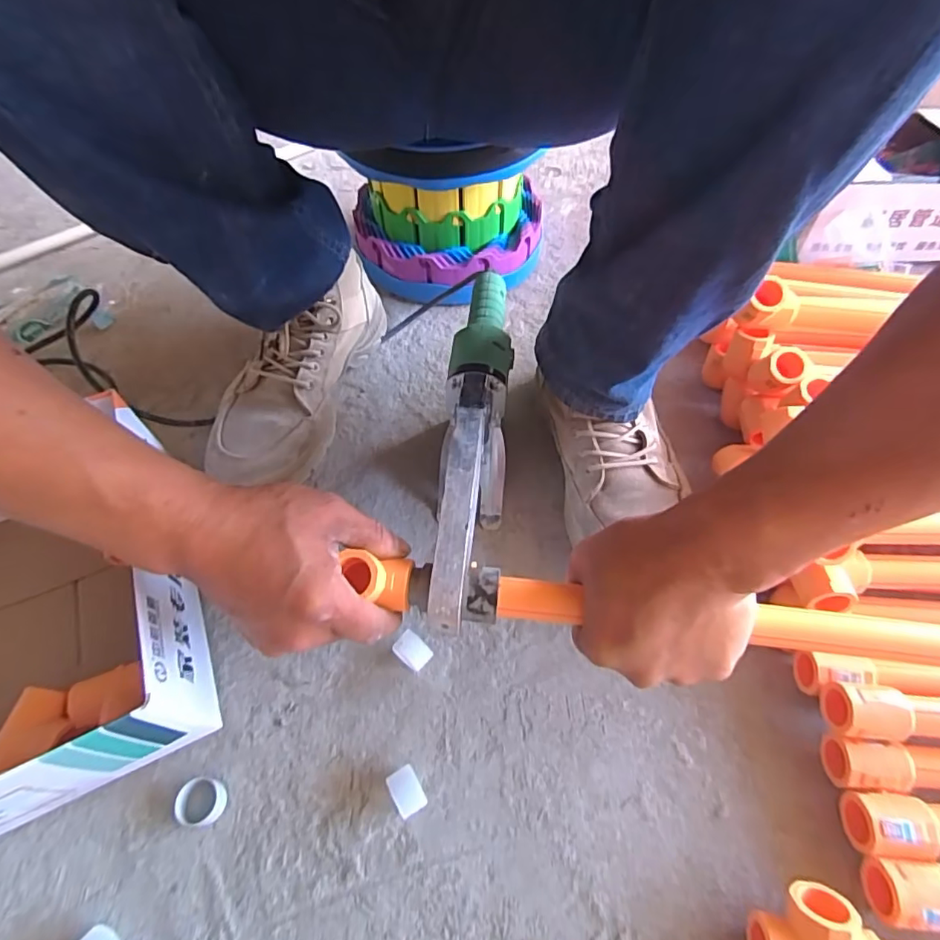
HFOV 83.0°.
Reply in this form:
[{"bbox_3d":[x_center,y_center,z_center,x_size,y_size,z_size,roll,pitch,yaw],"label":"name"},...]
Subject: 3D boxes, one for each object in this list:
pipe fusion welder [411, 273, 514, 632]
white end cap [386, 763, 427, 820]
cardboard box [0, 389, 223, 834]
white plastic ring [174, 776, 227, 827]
[{"bbox_3d":[0.004,-0.019,0.452,0.055,0.137,0.331,4,57,4],"label":"pipe fusion welder"},{"bbox_3d":[-0.043,0.218,0.361,0.020,0.023,0.028,-26,60,-15],"label":"white end cap"},{"bbox_3d":[-0.325,0.096,0.399,0.193,0.107,0.284,-23,59,-13],"label":"cardboard box"},{"bbox_3d":[-0.183,0.225,0.361,0.028,0.014,0.028,0,57,1],"label":"white plastic ring"}]

